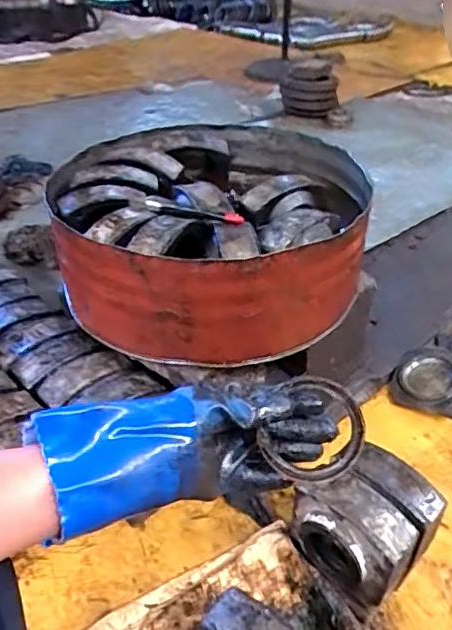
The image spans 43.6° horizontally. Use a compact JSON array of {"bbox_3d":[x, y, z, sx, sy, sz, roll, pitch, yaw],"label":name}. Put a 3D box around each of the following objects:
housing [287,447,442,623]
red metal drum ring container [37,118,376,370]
[{"bbox_3d":[0.182,0.285,0.754,0.151,0.165,0.148,-28,45,-32],"label":"housing"},{"bbox_3d":[-0.023,-0.159,1.013,0.514,0.175,0.559,-11,38,-14],"label":"red metal drum ring container"}]

